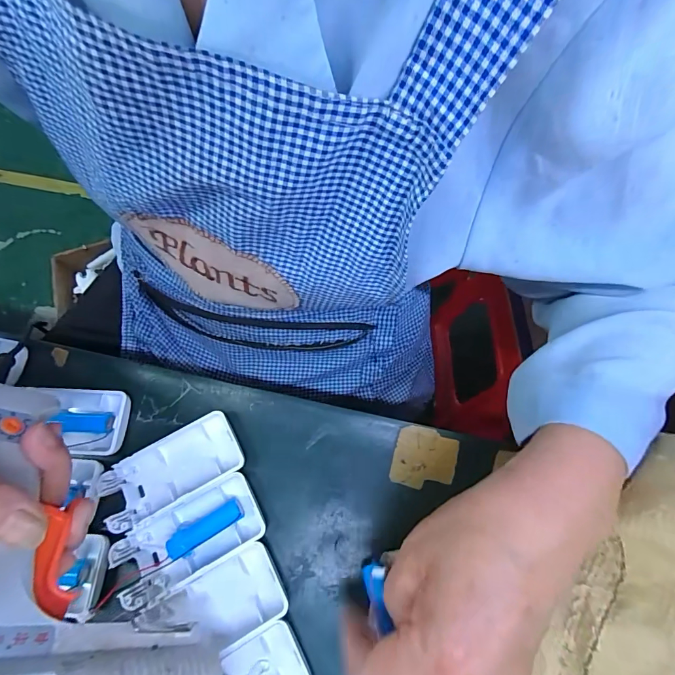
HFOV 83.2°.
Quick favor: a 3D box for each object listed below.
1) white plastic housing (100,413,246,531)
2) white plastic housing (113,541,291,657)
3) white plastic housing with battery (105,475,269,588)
[{"bbox_3d":[-0.113,0.090,0.261,0.091,0.012,0.046,-29,73,-9],"label":"white plastic housing"},{"bbox_3d":[-0.079,0.164,0.234,0.090,0.014,0.046,-17,72,-6],"label":"white plastic housing"},{"bbox_3d":[-0.095,0.128,0.247,0.090,0.014,0.043,-26,73,-8],"label":"white plastic housing with battery"}]

